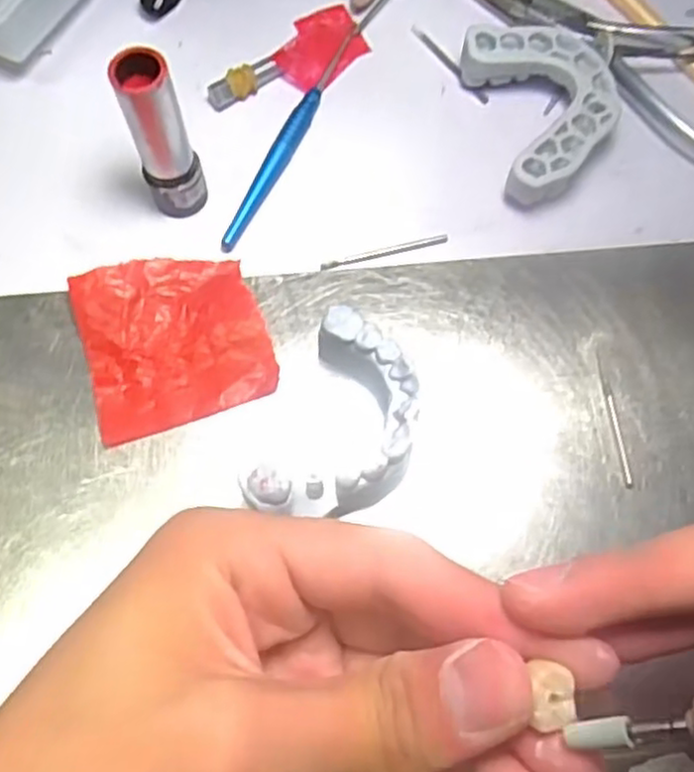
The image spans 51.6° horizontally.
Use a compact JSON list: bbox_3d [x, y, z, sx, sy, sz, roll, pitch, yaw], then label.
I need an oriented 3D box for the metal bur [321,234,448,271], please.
[{"bbox_3d":[0.013,-0.046,0.241,0.044,0.004,0.004,-16,72,-6],"label":"metal bur"}]

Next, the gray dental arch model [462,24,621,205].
[{"bbox_3d":[0.071,-0.097,0.253,0.047,0.019,0.064,-14,72,-5],"label":"gray dental arch model"}]

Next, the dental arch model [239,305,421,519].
[{"bbox_3d":[0.000,0.013,0.208,0.037,0.026,0.061,24,73,7],"label":"dental arch model"}]

